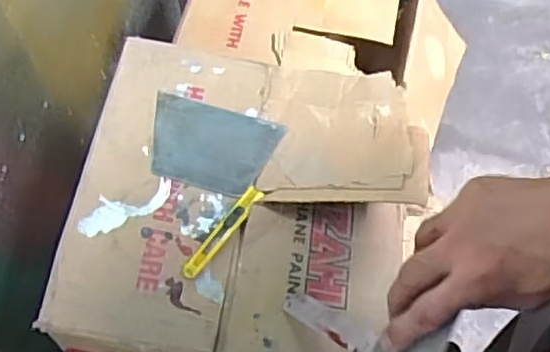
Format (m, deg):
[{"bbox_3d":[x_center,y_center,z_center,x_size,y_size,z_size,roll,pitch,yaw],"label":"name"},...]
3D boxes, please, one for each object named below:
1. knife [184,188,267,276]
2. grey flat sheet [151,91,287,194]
[{"bbox_3d":[-0.051,0.055,0.632,0.016,0.005,0.116,34,68,17],"label":"knife"},{"bbox_3d":[-0.066,-0.034,0.681,0.135,0.006,0.100,13,65,-5],"label":"grey flat sheet"}]

